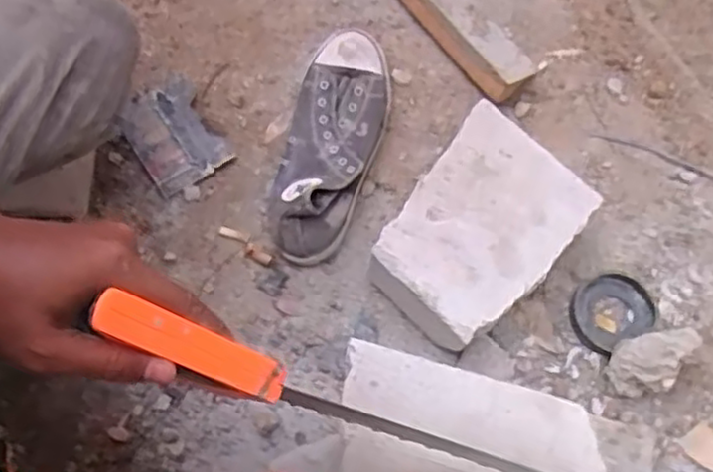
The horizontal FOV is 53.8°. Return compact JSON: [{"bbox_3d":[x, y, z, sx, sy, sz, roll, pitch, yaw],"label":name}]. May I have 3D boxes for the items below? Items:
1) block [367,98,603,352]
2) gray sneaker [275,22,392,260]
[{"bbox_3d":[0.116,-0.003,0.701,0.155,0.087,0.214,38,71,12],"label":"block"},{"bbox_3d":[-0.025,-0.102,0.742,0.100,0.076,0.264,13,68,3],"label":"gray sneaker"}]

